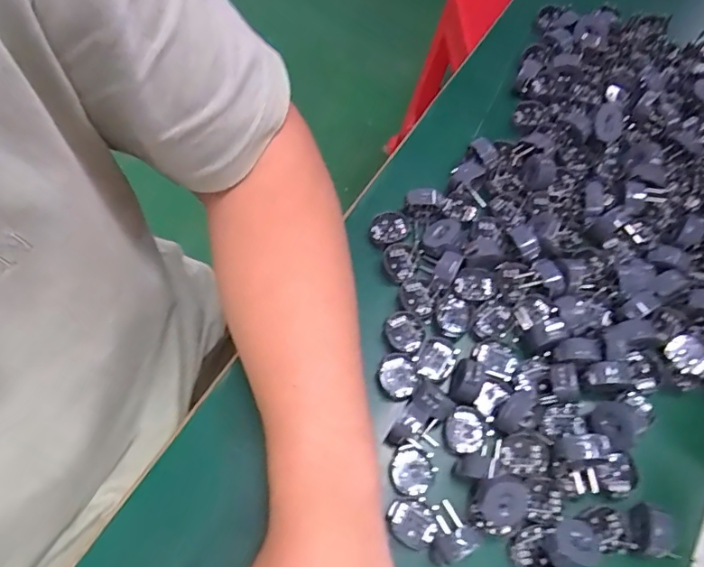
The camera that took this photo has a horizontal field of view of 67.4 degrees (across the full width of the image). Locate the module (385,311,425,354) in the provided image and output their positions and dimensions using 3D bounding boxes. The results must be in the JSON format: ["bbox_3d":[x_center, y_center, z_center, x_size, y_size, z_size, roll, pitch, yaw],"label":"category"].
[{"bbox_3d":[0.036,0.033,0.357,0.024,0.010,0.028,-25,68,-14],"label":"module"}]

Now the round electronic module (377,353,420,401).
[{"bbox_3d":[0.030,0.061,0.345,0.025,0.010,0.029,9,64,1],"label":"round electronic module"}]

